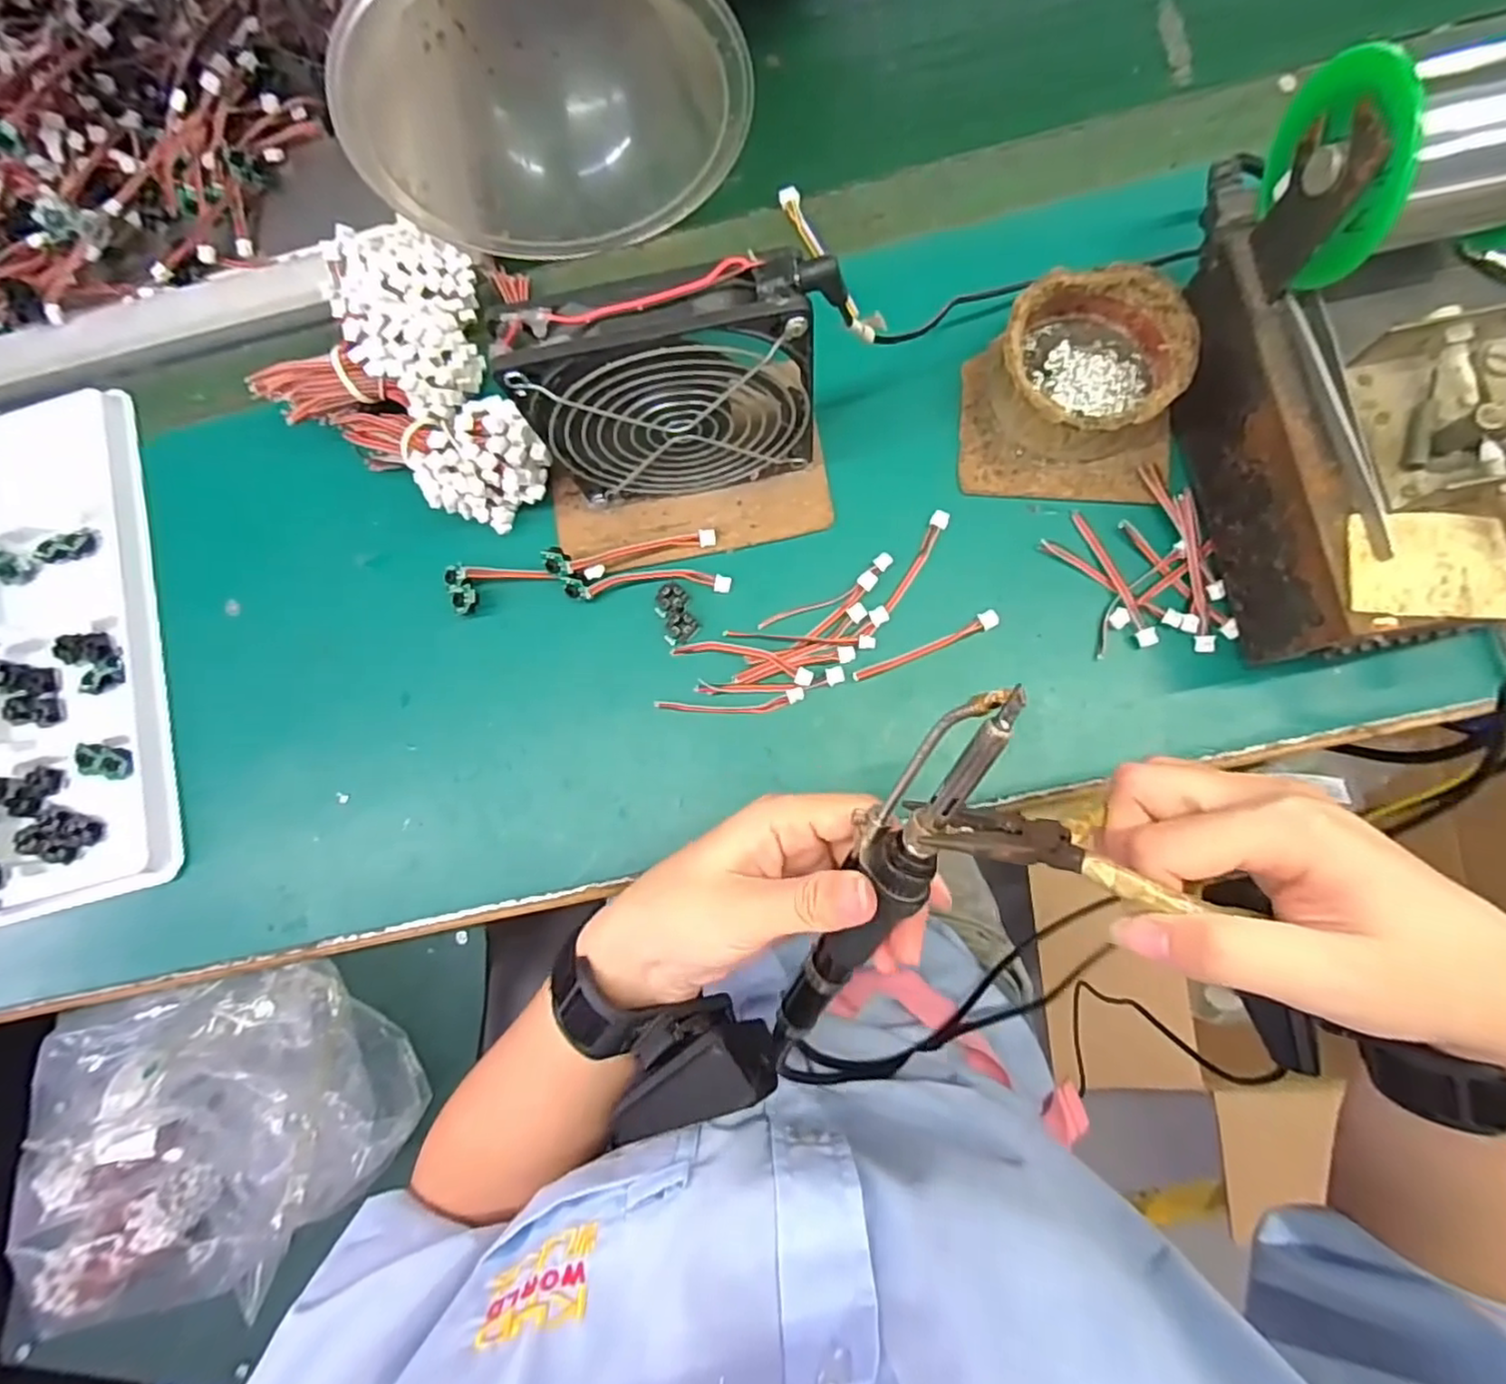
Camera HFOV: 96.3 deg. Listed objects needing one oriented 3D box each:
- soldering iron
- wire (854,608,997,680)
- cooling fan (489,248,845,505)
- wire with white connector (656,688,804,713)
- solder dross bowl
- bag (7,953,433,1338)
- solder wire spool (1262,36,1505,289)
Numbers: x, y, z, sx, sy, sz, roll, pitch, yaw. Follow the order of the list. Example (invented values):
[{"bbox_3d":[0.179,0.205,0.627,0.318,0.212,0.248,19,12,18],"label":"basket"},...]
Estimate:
[{"bbox_3d":[0.042,0.071,0.230,0.024,0.027,0.179,25,123,8],"label":"soldering iron"},{"bbox_3d":[0.087,-0.022,0.336,0.076,0.004,0.009,-26,81,1],"label":"wire"},{"bbox_3d":[-0.029,-0.128,0.298,0.131,0.125,0.035,-14,82,3],"label":"cooling fan"},{"bbox_3d":[-0.012,0.007,0.341,0.074,0.005,0.010,-6,82,4],"label":"wire with white connector"},{"bbox_3d":[0.163,-0.159,0.329,0.081,0.039,0.082,-1,83,5],"label":"solder dross bowl"},{"bbox_3d":[-0.466,0.360,0.542,0.318,0.120,0.226,-21,82,2],"label":"bag"},{"bbox_3d":[0.242,-0.192,0.237,0.085,0.057,0.070,-14,82,3],"label":"solder wire spool"}]

